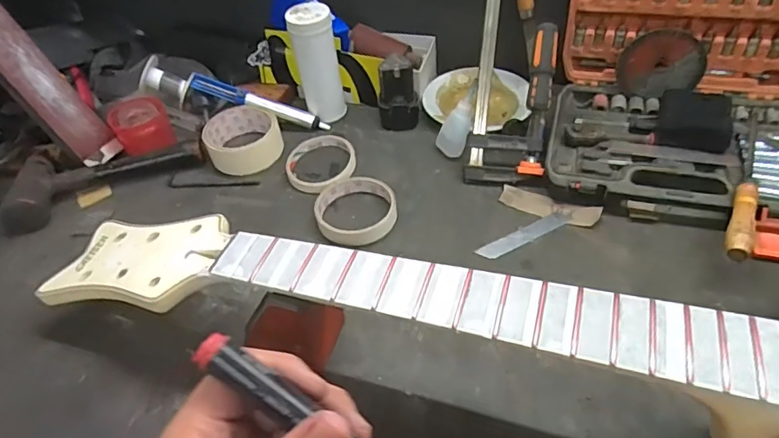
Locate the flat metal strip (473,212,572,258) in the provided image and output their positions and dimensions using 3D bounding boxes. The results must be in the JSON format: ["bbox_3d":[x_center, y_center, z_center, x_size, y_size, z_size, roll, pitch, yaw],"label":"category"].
[{"bbox_3d":[0.136,0.016,0.529,0.104,0.004,0.022,-23,41,-15],"label":"flat metal strip"}]

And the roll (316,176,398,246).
[{"bbox_3d":[-0.035,-0.012,0.554,0.080,0.015,0.089,-12,45,-4],"label":"roll"}]

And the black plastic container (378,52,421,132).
[{"bbox_3d":[0.011,-0.152,0.642,0.049,0.084,0.035,-6,45,2],"label":"black plastic container"}]

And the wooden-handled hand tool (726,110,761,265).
[{"bbox_3d":[0.339,-0.037,0.497,0.021,0.021,0.210,19,51,25],"label":"wooden-handled hand tool"}]

